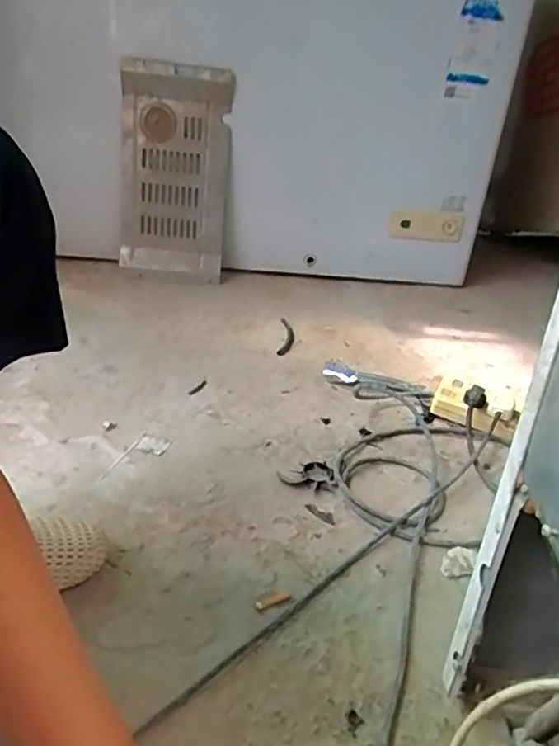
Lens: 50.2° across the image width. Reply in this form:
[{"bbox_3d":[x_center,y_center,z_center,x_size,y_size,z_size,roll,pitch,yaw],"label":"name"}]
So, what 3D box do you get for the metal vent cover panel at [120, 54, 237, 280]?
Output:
[{"bbox_3d":[-0.237,-0.423,1.347,0.244,0.463,0.063,2,30,-6],"label":"metal vent cover panel"}]

